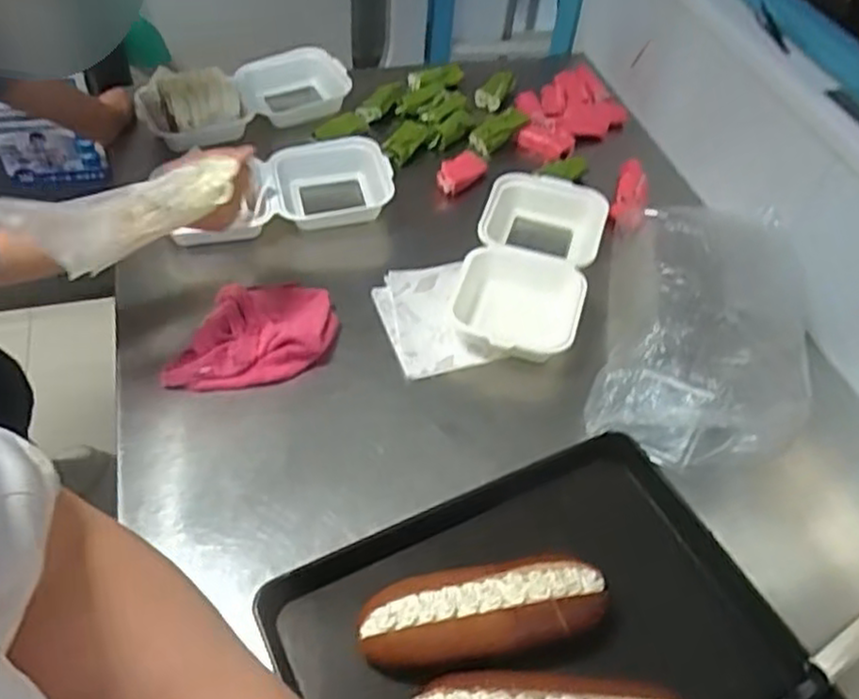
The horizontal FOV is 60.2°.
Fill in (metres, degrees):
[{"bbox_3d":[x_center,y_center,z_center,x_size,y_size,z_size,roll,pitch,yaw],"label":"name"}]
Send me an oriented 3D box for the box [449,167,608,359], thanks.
[{"bbox_3d":[0.121,-0.102,0.885,0.146,0.051,0.286,15,50,7],"label":"box"}]

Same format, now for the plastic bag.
[{"bbox_3d":[0.300,-0.031,0.791,0.219,0.100,0.293,14,50,7],"label":"plastic bag"}]

